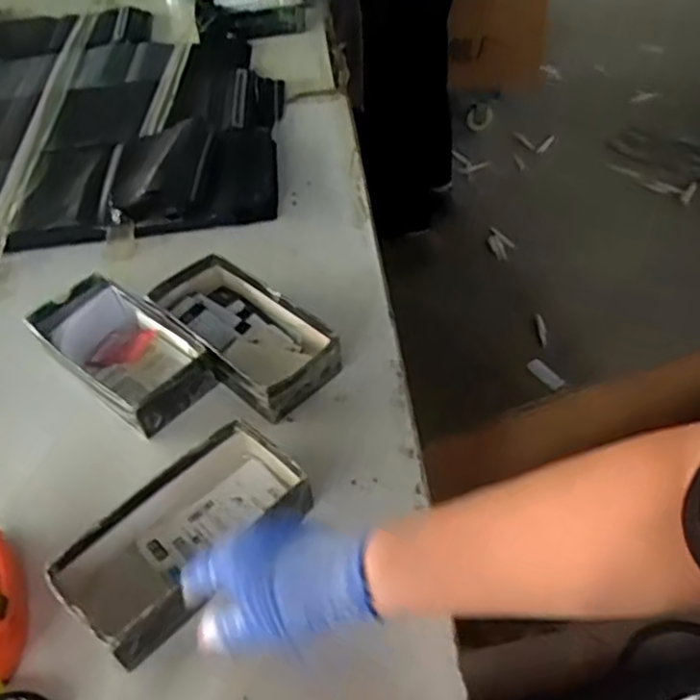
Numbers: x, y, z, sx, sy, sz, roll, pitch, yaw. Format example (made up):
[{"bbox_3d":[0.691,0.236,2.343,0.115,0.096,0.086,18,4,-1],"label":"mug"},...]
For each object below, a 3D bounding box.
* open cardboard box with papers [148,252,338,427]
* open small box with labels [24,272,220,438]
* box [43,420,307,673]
[{"bbox_3d":[-0.124,-0.024,0.811,0.114,0.051,0.246,-37,54,-27],"label":"open cardboard box with papers"},{"bbox_3d":[-0.259,0.000,0.799,0.115,0.053,0.212,-37,54,-27],"label":"open small box with labels"},{"bbox_3d":[-0.141,0.165,0.634,0.119,0.052,0.223,32,56,30],"label":"box"}]

